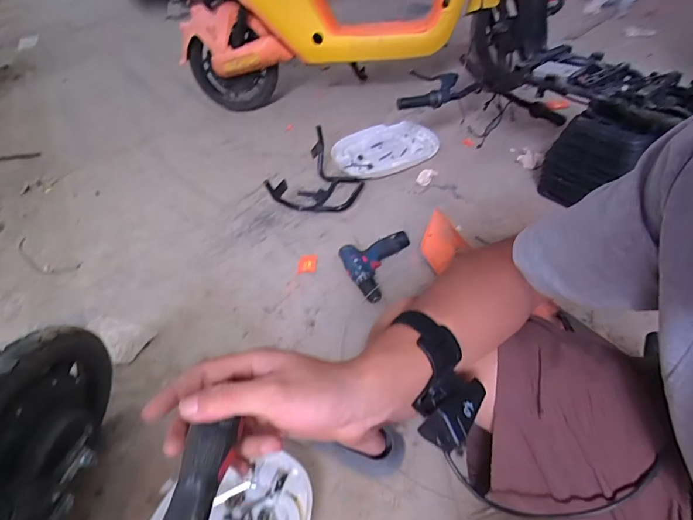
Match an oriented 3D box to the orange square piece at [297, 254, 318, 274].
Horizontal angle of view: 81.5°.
[{"bbox_3d":[-0.108,0.011,1.116,0.051,0.009,0.066,-2,46,6],"label":"orange square piece"}]

